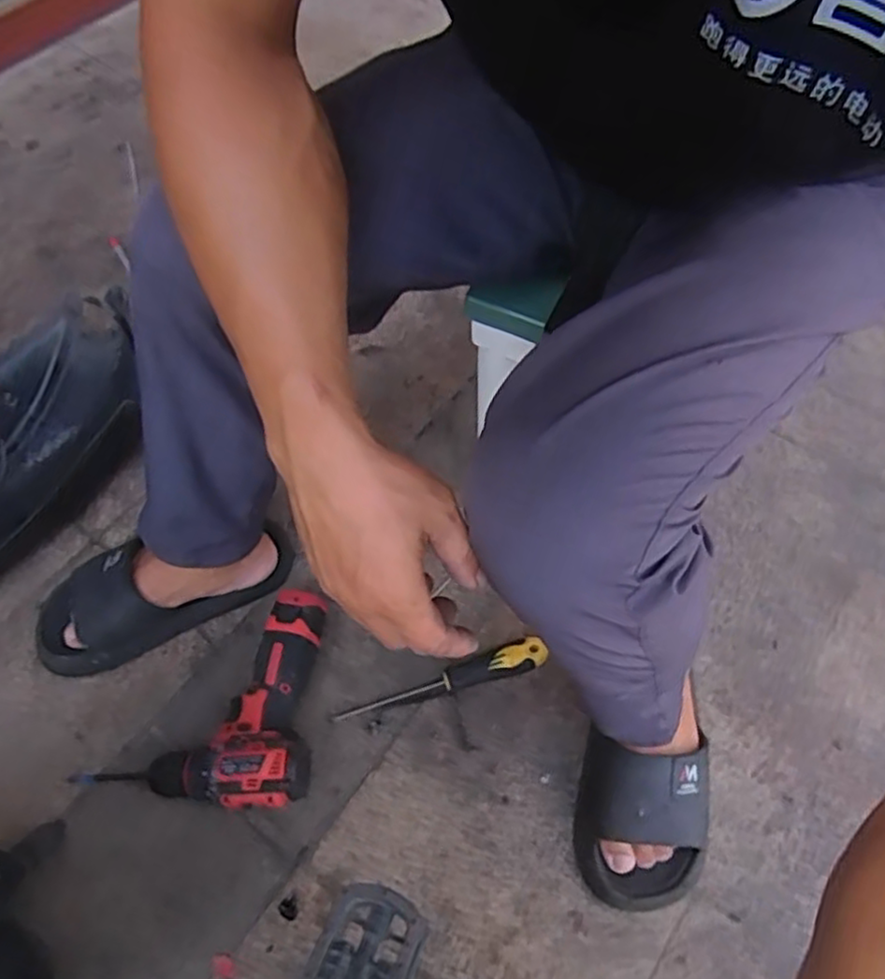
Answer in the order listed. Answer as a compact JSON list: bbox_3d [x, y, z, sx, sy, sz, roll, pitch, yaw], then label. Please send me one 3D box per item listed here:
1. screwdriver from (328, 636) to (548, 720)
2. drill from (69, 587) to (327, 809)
[{"bbox_3d":[-0.001,0.194,0.706,0.217,0.033,0.030,-15,63,-9],"label":"screwdriver"},{"bbox_3d":[-0.219,0.195,0.685,0.201,0.060,0.197,5,62,2],"label":"drill"}]

